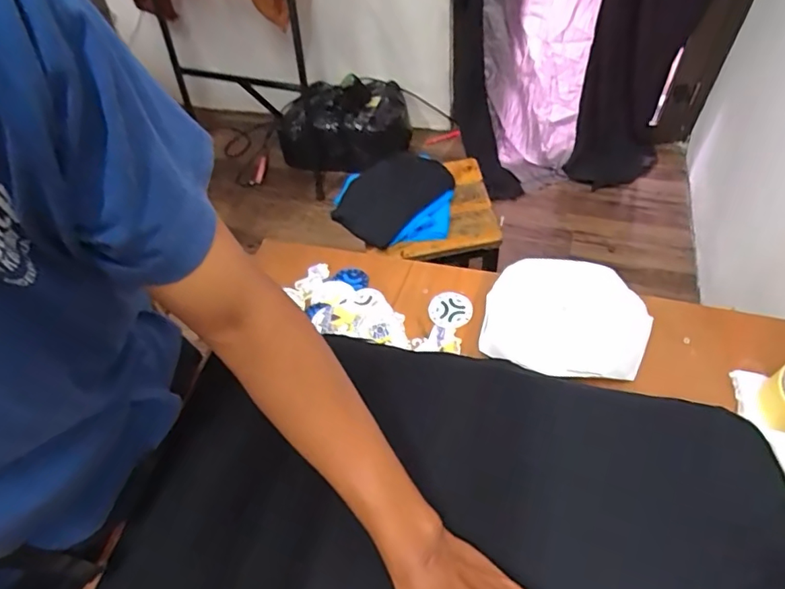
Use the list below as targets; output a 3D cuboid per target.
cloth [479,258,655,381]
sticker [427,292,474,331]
[{"bbox_3d":[0.216,0.027,0.646,0.187,0.057,0.150,15,59,18],"label":"cloth"},{"bbox_3d":[0.079,0.022,0.711,0.059,0.004,0.053,14,67,18],"label":"sticker"}]

